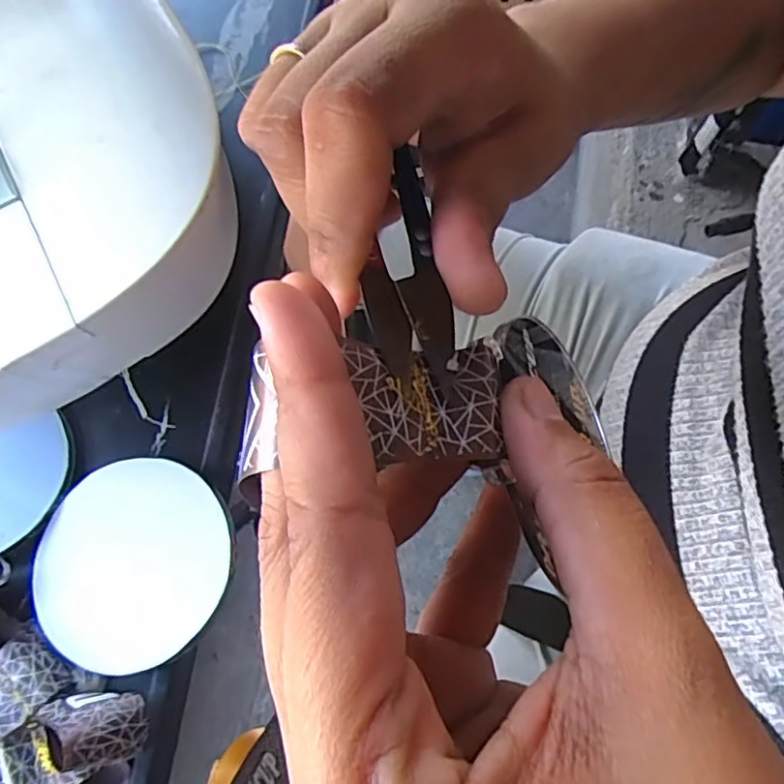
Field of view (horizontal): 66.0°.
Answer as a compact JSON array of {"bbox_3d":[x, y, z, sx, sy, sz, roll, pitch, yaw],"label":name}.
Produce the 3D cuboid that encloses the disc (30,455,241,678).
[{"bbox_3d":[-0.094,0.061,0.219,0.072,0.009,0.071,-1,70,2],"label":"disc"}]

